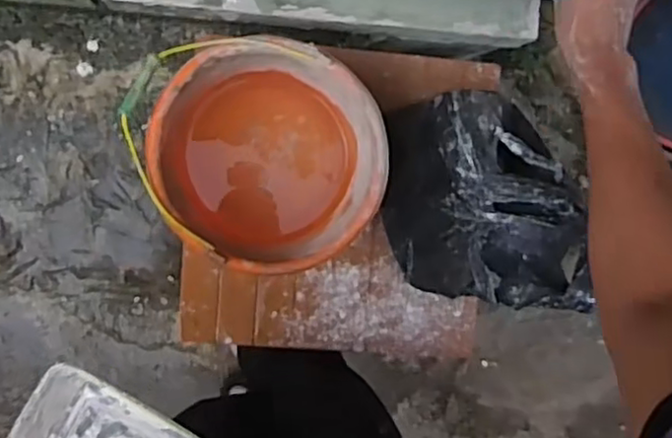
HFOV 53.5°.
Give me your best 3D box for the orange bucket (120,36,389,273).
[{"bbox_3d":[-0.101,-0.078,0.875,0.289,0.207,0.266,-3,94,-9],"label":"orange bucket"}]

